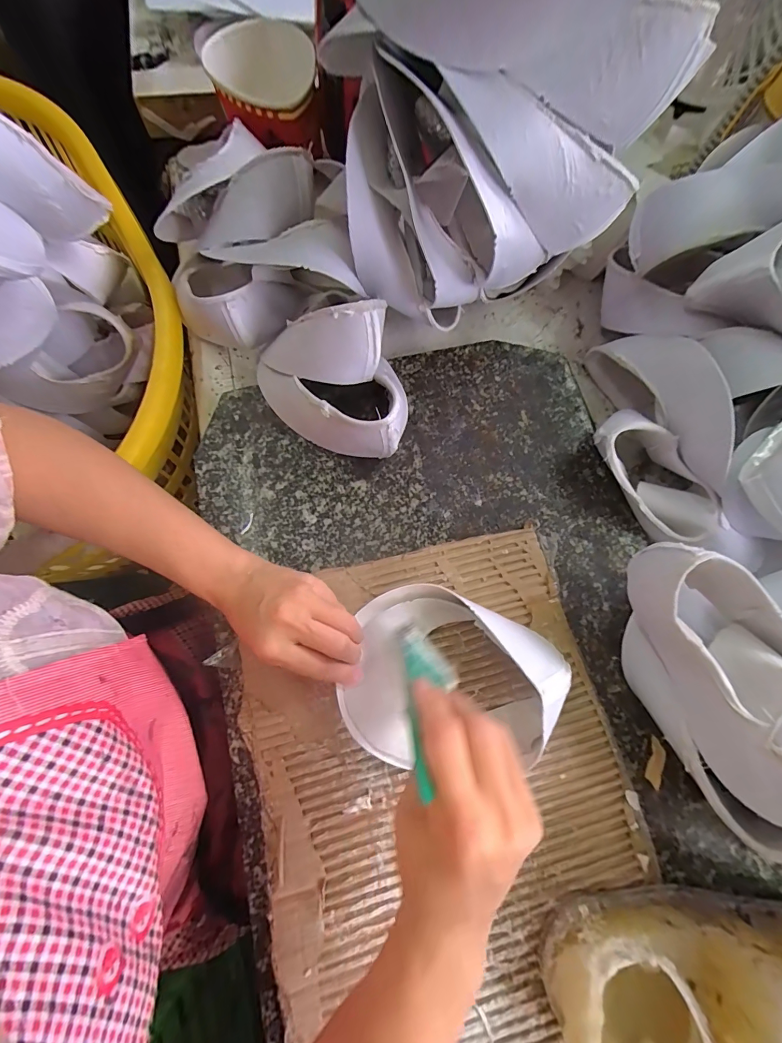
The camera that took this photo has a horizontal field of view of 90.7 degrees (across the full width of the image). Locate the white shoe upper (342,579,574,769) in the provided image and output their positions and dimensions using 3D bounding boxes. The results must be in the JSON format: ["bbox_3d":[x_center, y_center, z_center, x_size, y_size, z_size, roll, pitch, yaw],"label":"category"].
[{"bbox_3d":[0.036,0.118,0.281,0.147,0.052,0.123,28,73,8],"label":"white shoe upper"}]

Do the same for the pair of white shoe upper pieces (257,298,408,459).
[{"bbox_3d":[-0.057,-0.133,0.337,0.156,0.092,0.115,13,73,1],"label":"pair of white shoe upper pieces"}]

